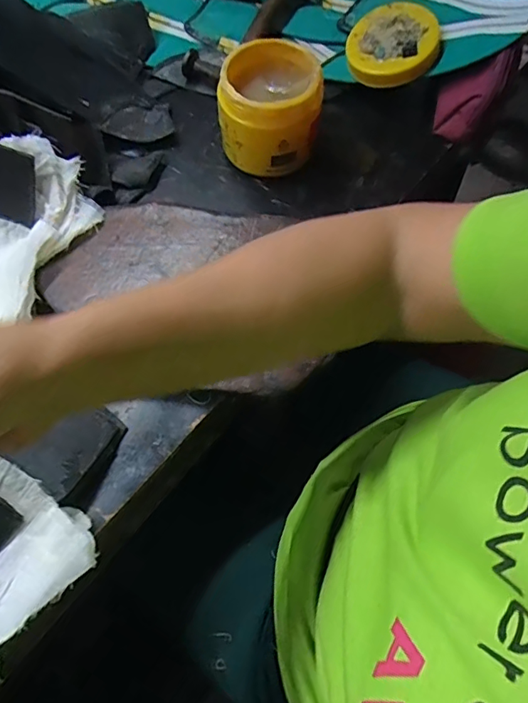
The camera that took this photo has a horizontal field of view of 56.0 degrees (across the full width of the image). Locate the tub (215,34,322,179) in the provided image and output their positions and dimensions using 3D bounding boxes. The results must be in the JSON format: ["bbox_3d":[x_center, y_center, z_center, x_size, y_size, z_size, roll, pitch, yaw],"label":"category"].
[{"bbox_3d":[0.006,-0.229,0.476,0.093,0.084,0.090,4,66,1],"label":"tub"}]

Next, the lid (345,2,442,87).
[{"bbox_3d":[0.134,-0.319,0.519,0.094,0.020,0.105,-5,71,14],"label":"lid"}]

